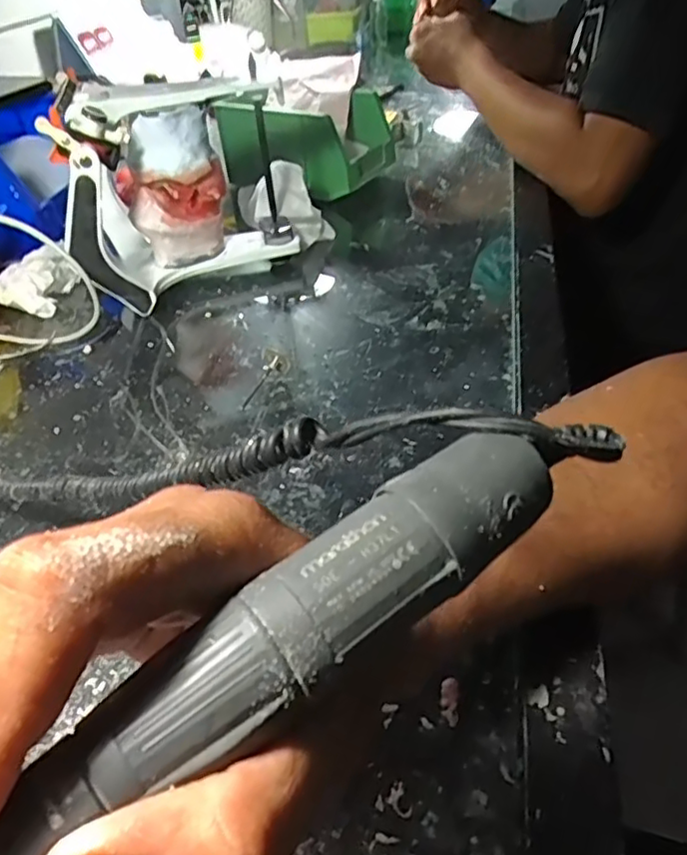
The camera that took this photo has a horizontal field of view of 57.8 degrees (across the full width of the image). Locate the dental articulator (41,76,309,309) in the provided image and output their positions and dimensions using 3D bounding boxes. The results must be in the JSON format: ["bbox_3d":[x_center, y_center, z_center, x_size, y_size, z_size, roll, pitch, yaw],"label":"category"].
[{"bbox_3d":[-0.136,-0.188,0.503,0.180,0.152,0.129,-22,43,-19],"label":"dental articulator"}]

